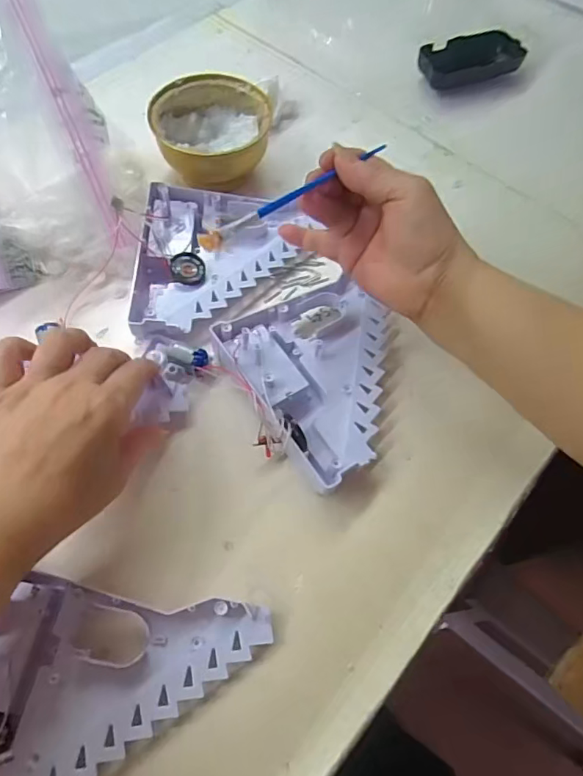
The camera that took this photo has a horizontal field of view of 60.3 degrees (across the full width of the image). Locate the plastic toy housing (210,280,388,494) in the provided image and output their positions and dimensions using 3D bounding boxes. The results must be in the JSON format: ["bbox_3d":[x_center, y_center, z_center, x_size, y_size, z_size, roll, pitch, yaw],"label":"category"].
[{"bbox_3d":[0.029,-0.010,0.350,0.118,0.029,0.131,-27,68,-16],"label":"plastic toy housing"}]

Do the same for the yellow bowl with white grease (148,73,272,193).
[{"bbox_3d":[-0.069,-0.218,0.435,0.098,0.054,0.086,-31,69,-18],"label":"yellow bowl with white grease"}]

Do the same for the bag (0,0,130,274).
[{"bbox_3d":[-0.178,-0.180,0.361,0.090,0.177,0.041,-7,25,1],"label":"bag"}]

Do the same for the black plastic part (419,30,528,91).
[{"bbox_3d":[0.183,-0.342,0.526,0.104,0.028,0.046,-16,72,-13],"label":"black plastic part"}]

